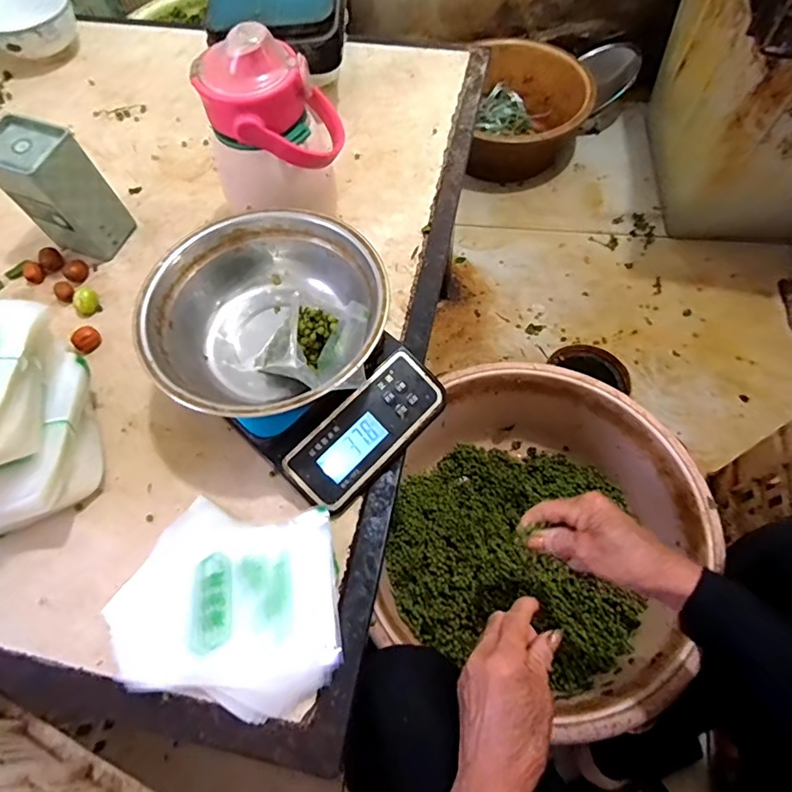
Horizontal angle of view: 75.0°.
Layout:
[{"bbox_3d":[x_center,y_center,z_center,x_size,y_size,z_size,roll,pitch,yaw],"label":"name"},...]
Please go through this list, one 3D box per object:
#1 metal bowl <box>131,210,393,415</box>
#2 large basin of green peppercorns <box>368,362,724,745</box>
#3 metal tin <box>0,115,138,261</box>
[{"bbox_3d":[-0.103,-0.061,0.422,0.174,0.062,0.183,-1,63,2],"label":"metal bowl"},{"bbox_3d":[0.158,0.157,0.598,0.311,0.149,0.336,20,66,12],"label":"large basin of green peppercorns"},{"bbox_3d":[-0.340,-0.204,0.525,0.079,0.120,0.066,21,66,12],"label":"metal tin"}]

